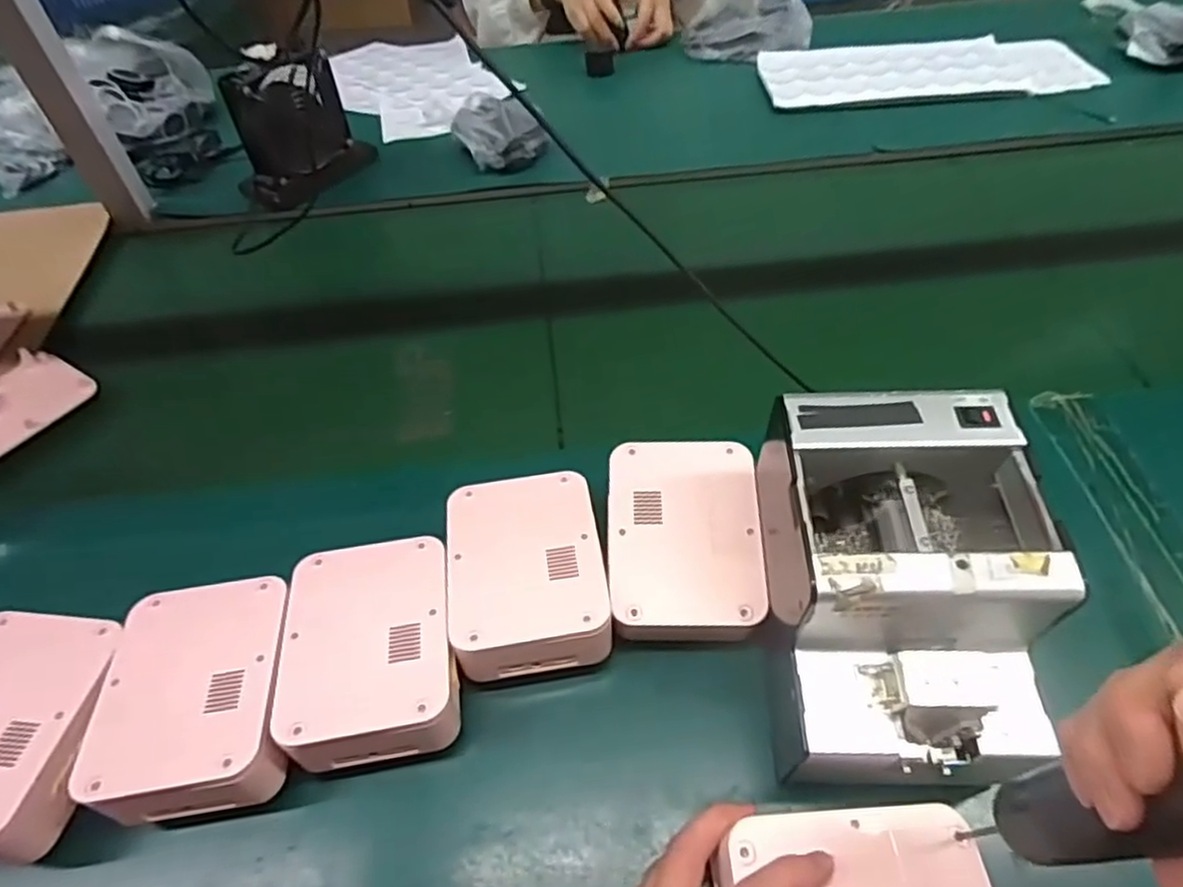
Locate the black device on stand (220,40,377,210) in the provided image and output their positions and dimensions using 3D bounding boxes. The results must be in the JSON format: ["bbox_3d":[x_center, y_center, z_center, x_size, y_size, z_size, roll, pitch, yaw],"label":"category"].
[{"bbox_3d":[-0.342,-0.370,0.801,0.057,0.132,0.158,34,60,27],"label":"black device on stand"}]

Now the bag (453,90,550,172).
[{"bbox_3d":[-0.114,-0.389,0.865,0.112,0.043,0.127,-14,52,-8],"label":"bag"}]

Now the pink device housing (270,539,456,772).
[{"bbox_3d":[-0.136,0.132,0.441,0.099,0.064,0.129,-11,51,-5],"label":"pink device housing"}]

